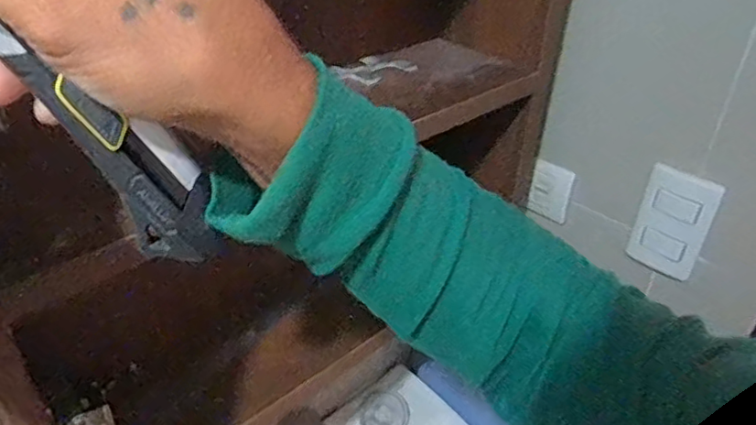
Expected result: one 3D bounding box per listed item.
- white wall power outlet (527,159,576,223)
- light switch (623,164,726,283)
[{"bbox_3d":[0.199,-0.023,0.681,0.014,0.065,0.049,-27,43,-36],"label":"white wall power outlet"},{"bbox_3d":[0.291,0.011,0.588,0.007,0.110,0.067,-26,43,-35],"label":"light switch"}]

